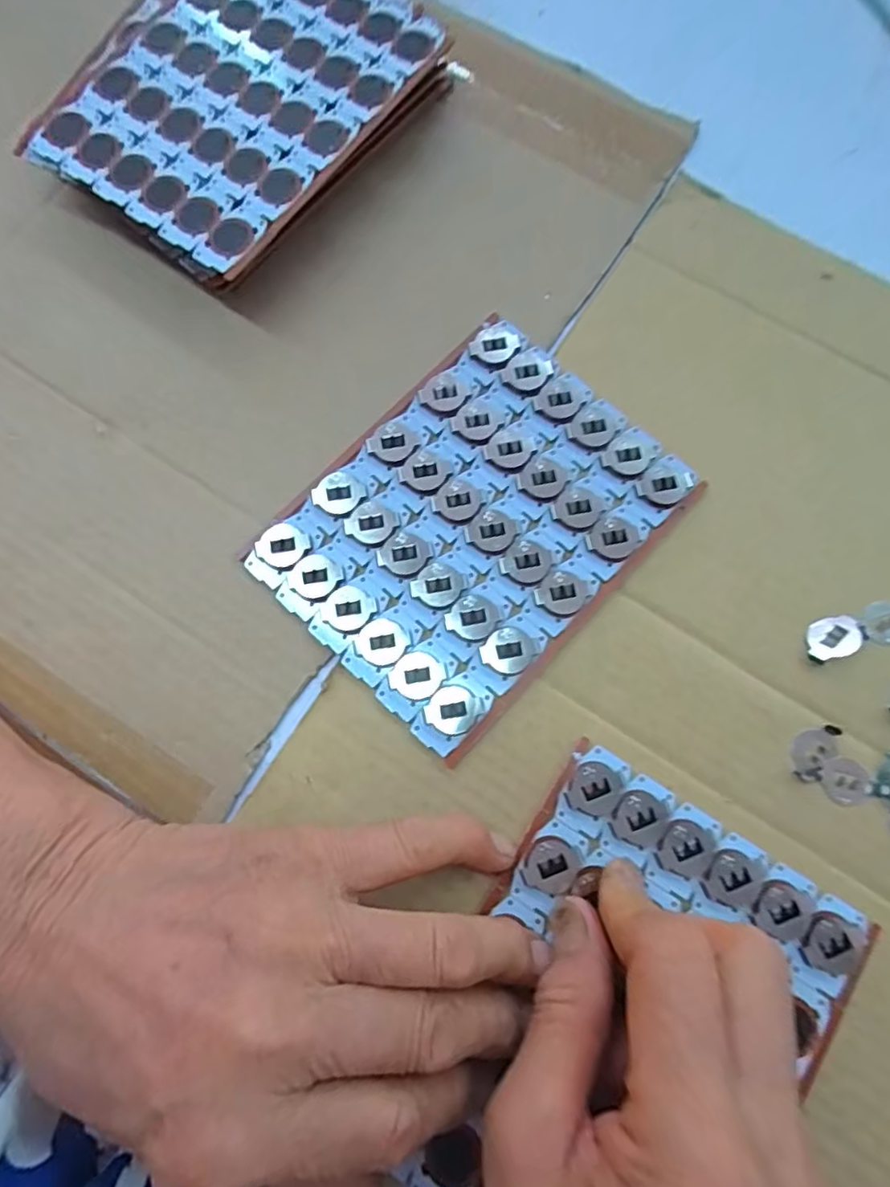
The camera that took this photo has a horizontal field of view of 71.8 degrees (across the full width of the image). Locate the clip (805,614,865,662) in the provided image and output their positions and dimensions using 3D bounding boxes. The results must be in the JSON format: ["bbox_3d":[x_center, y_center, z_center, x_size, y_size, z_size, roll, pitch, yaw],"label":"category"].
[{"bbox_3d":[0.146,0.016,0.230,0.018,0.007,0.015,-10,76,-2],"label":"clip"}]

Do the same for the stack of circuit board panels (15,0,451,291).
[{"bbox_3d":[-0.091,-0.220,0.270,0.124,0.021,0.161,33,76,8],"label":"stack of circuit board panels"}]

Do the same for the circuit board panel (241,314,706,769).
[{"bbox_3d":[0.011,-0.028,0.242,0.110,0.006,0.148,43,80,10],"label":"circuit board panel"}]

